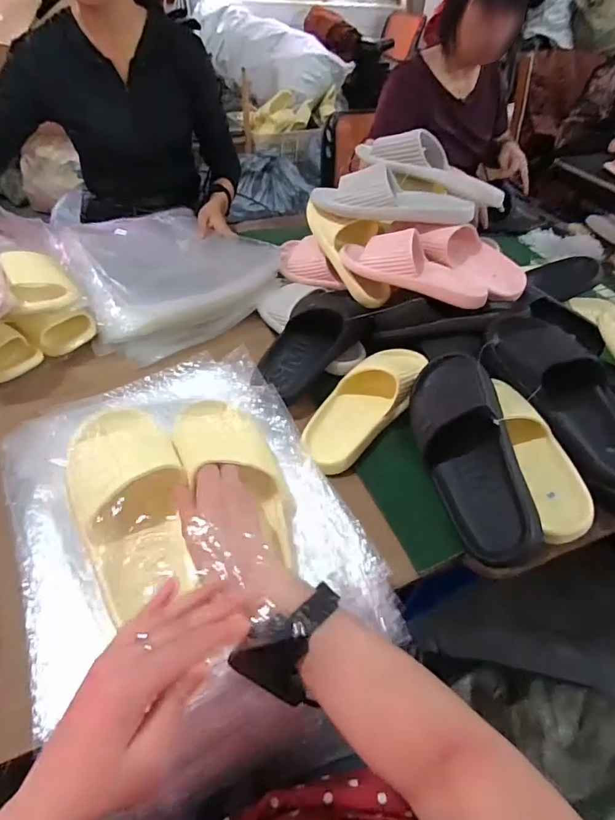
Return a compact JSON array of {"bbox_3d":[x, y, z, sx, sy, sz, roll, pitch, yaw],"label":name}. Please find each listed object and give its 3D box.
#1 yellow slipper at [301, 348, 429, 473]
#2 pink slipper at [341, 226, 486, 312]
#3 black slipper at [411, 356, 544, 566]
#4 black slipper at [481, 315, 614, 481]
[{"bbox_3d":[0.084,-0.017,0.652,0.106,0.067,0.242,26,49,20],"label":"yellow slipper"},{"bbox_3d":[0.176,-0.239,0.740,0.246,0.065,0.099,22,48,17],"label":"pink slipper"},{"bbox_3d":[0.200,0.051,0.565,0.087,0.107,0.267,8,60,-55],"label":"black slipper"},{"bbox_3d":[0.349,-0.038,0.609,0.113,0.072,0.271,-17,49,-19],"label":"black slipper"}]

